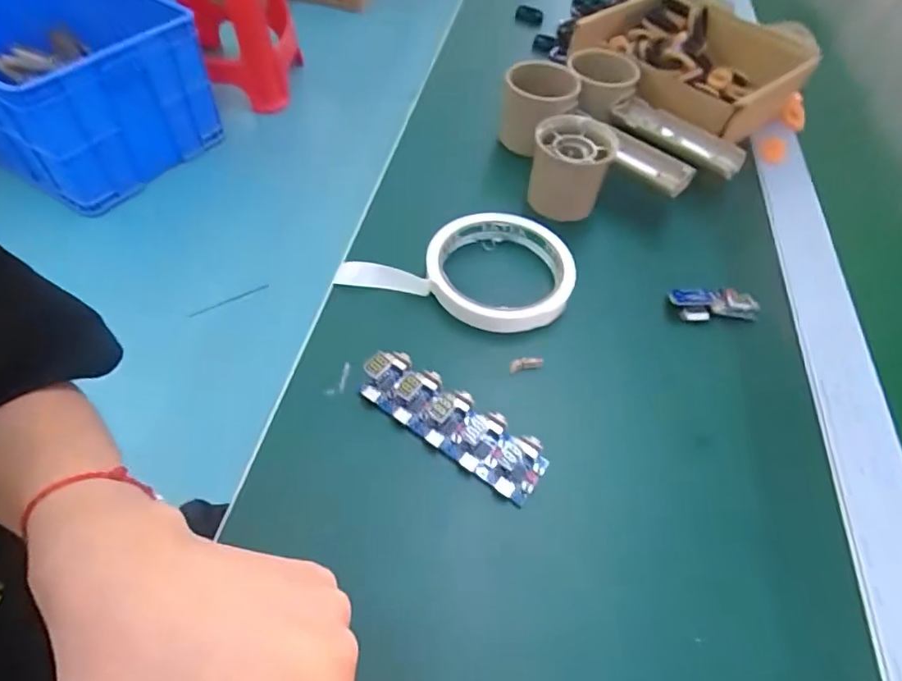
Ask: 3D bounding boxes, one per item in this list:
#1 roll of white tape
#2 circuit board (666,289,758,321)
[{"bbox_3d":[0.007,-0.052,0.347,0.143,0.019,0.089,14,55,5],"label":"roll of white tape"},{"bbox_3d":[0.169,-0.021,0.344,0.053,0.020,0.019,3,55,-3],"label":"circuit board"}]

